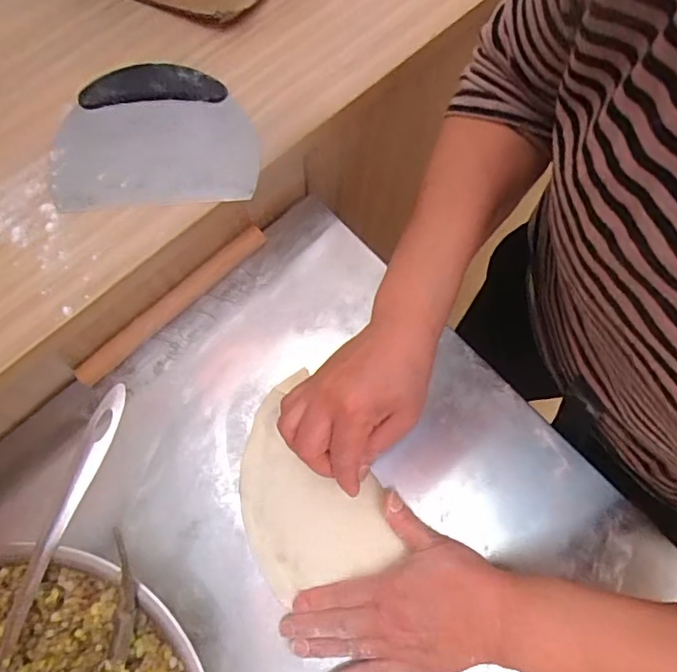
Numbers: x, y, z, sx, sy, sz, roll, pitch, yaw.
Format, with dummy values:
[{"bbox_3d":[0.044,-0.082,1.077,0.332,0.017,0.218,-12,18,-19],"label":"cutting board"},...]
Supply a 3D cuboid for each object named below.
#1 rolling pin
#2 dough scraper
[{"bbox_3d":[-0.141,-0.030,0.461,0.194,0.020,0.016,-42,78,-14],"label":"rolling pin"},{"bbox_3d":[-0.142,-0.157,0.416,0.151,0.015,0.116,-5,72,-4],"label":"dough scraper"}]

